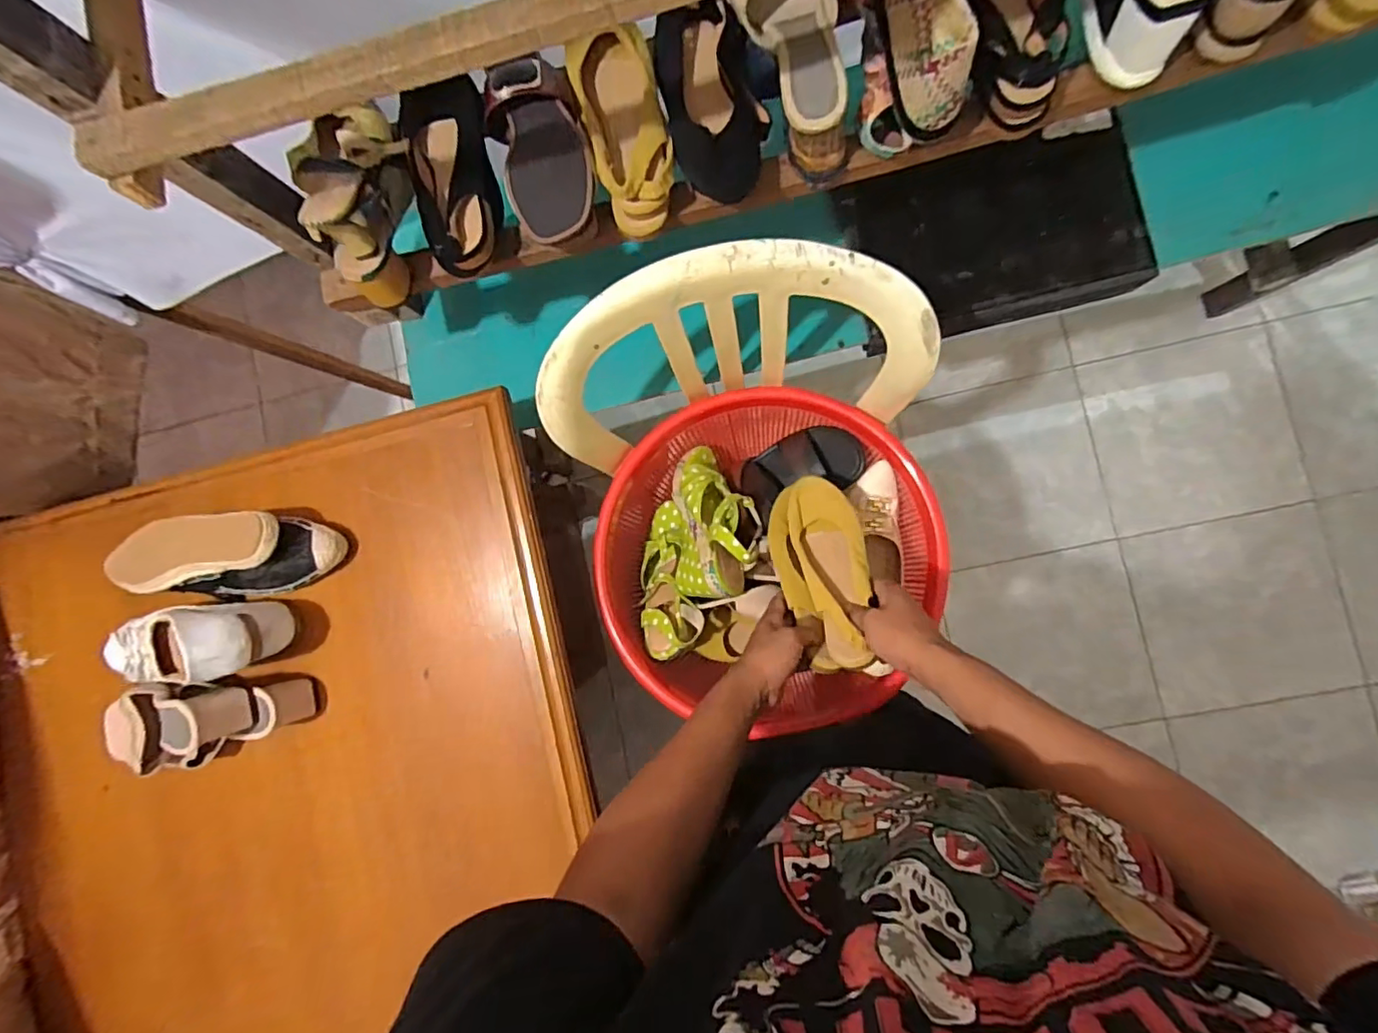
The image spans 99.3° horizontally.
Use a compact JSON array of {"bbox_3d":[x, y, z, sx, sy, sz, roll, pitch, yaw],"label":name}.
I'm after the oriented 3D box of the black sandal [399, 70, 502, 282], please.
[{"bbox_3d":[-0.251,-0.366,0.613,0.085,0.053,0.224,-10,86,7],"label":"black sandal"}]

